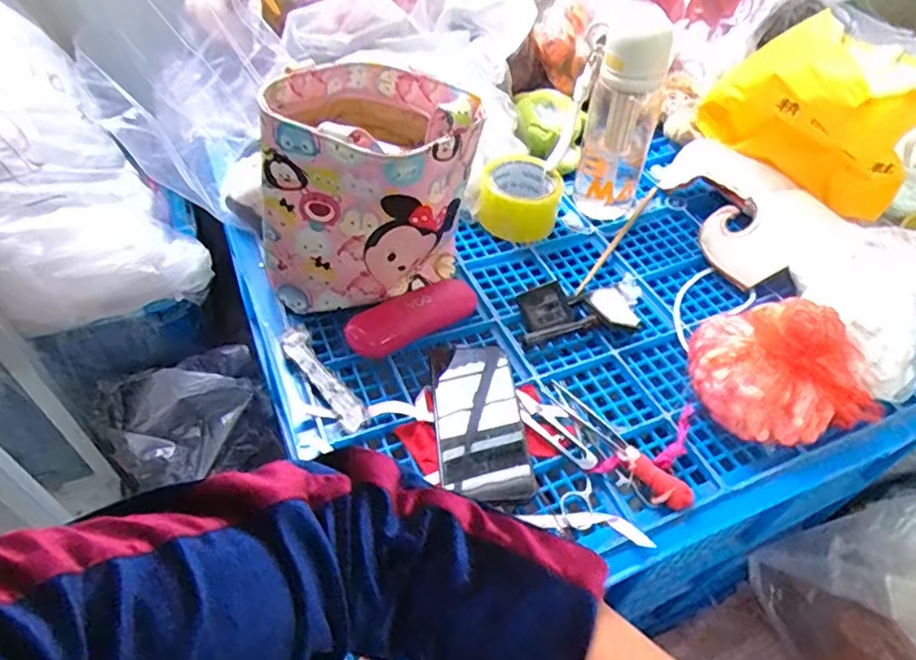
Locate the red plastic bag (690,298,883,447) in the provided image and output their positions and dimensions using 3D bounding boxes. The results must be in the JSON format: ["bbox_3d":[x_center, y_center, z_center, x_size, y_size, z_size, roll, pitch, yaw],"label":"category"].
[{"bbox_3d":[0.298,0.044,0.532,0.169,0.124,0.117,28,53,20],"label":"red plastic bag"}]

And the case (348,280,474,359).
[{"bbox_3d":[-0.043,-0.010,0.612,0.152,0.048,0.050,-33,58,-28],"label":"case"}]

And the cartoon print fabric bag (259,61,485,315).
[{"bbox_3d":[-0.088,-0.143,0.597,0.213,0.191,0.158,-5,49,-8],"label":"cartoon print fabric bag"}]

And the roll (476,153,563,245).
[{"bbox_3d":[0.077,-0.160,0.737,0.105,0.067,0.102,2,48,-2],"label":"roll"}]

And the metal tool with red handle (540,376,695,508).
[{"bbox_3d":[0.143,0.098,0.531,0.028,0.017,0.160,-29,56,-26],"label":"metal tool with red handle"}]

